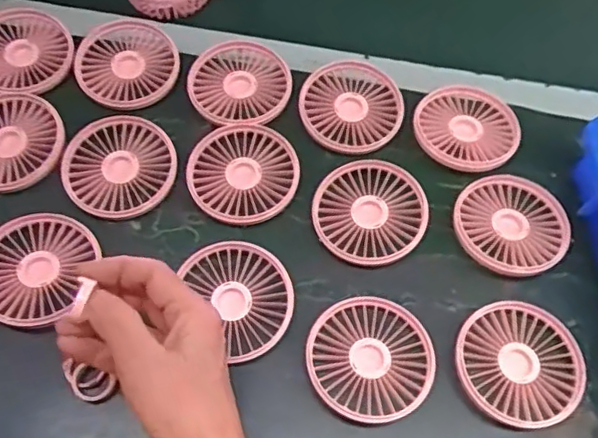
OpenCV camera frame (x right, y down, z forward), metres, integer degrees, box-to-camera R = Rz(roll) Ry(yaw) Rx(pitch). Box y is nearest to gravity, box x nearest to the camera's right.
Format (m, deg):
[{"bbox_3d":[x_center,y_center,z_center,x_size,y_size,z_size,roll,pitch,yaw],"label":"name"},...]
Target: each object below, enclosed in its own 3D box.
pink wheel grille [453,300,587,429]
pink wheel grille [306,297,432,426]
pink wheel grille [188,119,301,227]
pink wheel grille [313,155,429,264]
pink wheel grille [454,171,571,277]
[{"bbox_3d":[0.156,0.104,0.437,0.087,0.022,0.086,2,60,-3],"label":"pink wheel grille"},{"bbox_3d":[0.051,0.098,0.433,0.084,0.011,0.089,2,60,-3],"label":"pink wheel grille"},{"bbox_3d":[-0.044,-0.036,0.495,0.084,0.017,0.087,34,64,15],"label":"pink wheel grille"},{"bbox_3d":[0.057,-0.007,0.481,0.084,0.012,0.088,37,65,17],"label":"pink wheel grille"},{"bbox_3d":[0.170,0.002,0.482,0.086,0.014,0.085,-35,68,-21],"label":"pink wheel grille"}]

